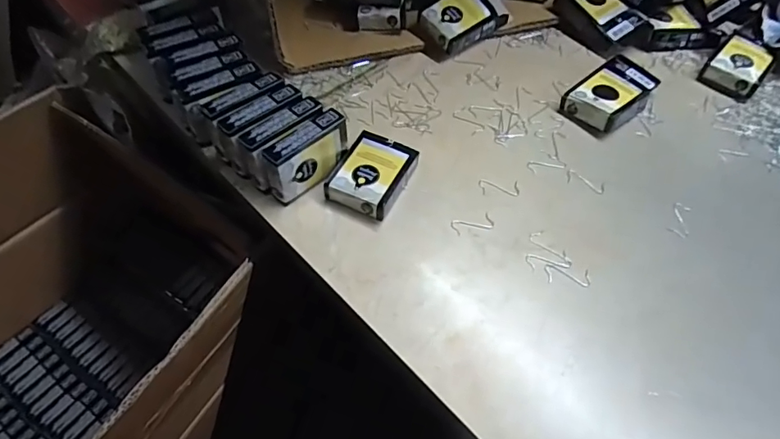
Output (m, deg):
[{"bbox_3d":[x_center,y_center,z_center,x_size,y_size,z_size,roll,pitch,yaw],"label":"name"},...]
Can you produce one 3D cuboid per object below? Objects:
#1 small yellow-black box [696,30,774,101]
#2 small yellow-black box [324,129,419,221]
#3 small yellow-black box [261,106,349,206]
[{"bbox_3d":[0.368,-0.162,0.525,0.052,0.024,0.072,38,63,21],"label":"small yellow-black box"},{"bbox_3d":[-0.015,-0.038,0.427,0.057,0.023,0.076,25,59,13],"label":"small yellow-black box"},{"bbox_3d":[-0.068,-0.051,0.411,0.025,0.057,0.070,37,62,20],"label":"small yellow-black box"}]

